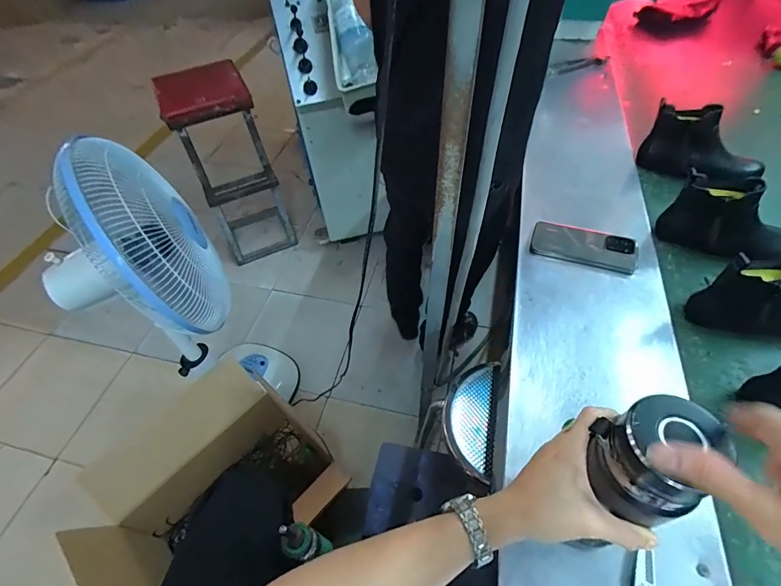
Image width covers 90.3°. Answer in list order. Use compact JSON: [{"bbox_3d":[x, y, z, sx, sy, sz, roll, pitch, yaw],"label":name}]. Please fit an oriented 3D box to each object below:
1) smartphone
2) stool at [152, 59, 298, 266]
[{"bbox_3d":[0.339,-0.082,0.683,0.168,0.017,0.070,16,55,15],"label":"smartphone"},{"bbox_3d":[-0.627,-0.480,1.590,0.290,0.739,0.292,-21,54,-12],"label":"stool"}]

